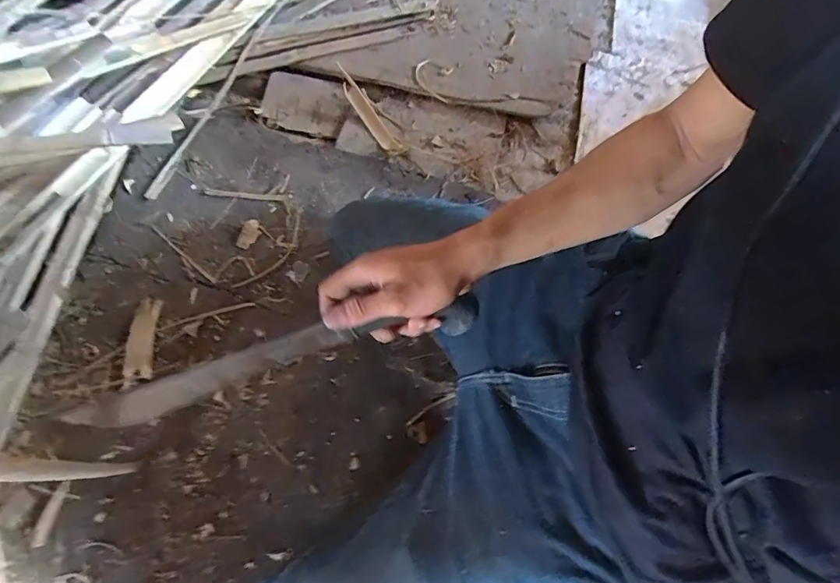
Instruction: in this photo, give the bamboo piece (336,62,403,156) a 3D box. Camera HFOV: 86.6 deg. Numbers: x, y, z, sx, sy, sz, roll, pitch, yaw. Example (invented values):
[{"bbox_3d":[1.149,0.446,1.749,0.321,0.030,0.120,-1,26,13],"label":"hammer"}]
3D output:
[{"bbox_3d":[-0.116,-0.390,0.943,0.040,0.021,0.249,-29,70,-16],"label":"bamboo piece"}]

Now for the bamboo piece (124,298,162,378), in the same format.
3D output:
[{"bbox_3d":[-0.440,0.071,0.709,0.038,0.008,0.132,2,61,-20],"label":"bamboo piece"}]

